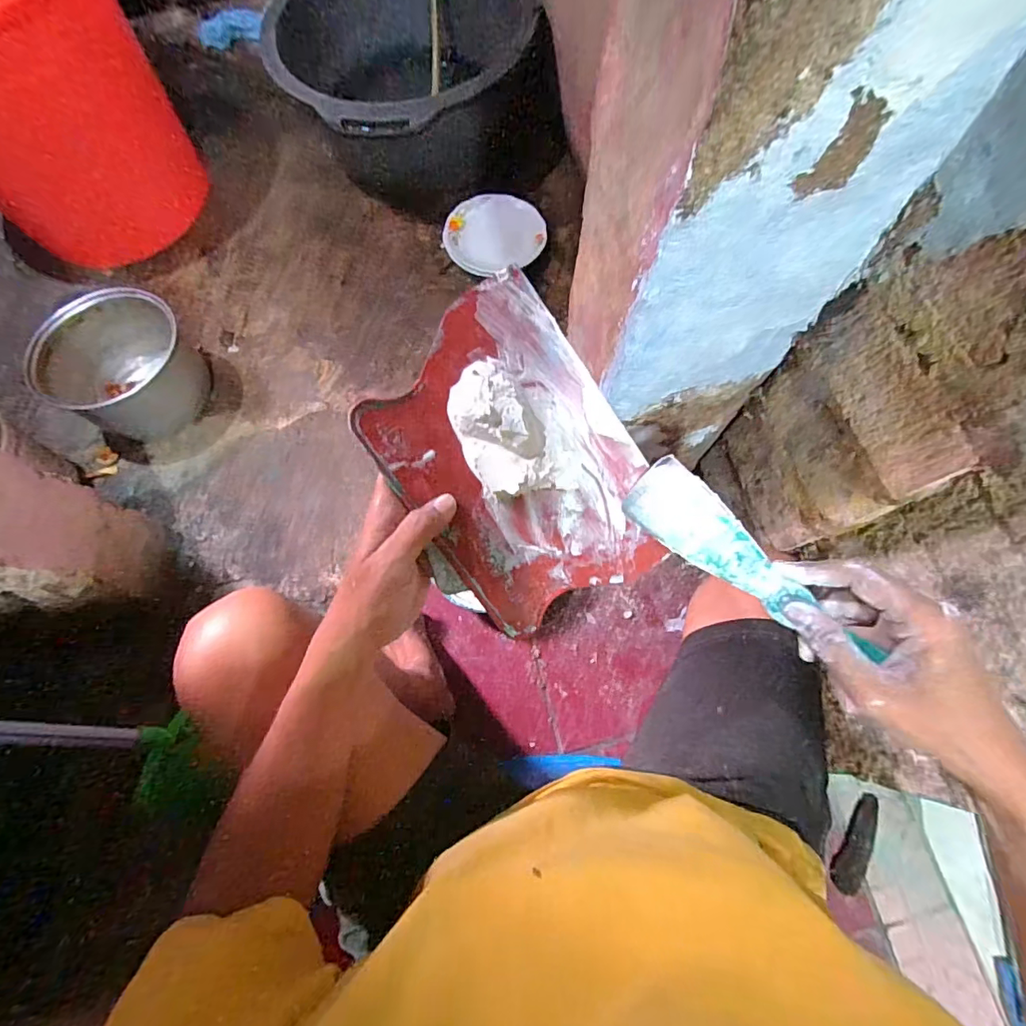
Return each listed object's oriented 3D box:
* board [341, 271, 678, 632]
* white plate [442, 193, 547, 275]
[{"bbox_3d":[0.007,-0.029,0.314,0.140,0.025,0.199,-36,100,-7],"label":"board"},{"bbox_3d":[-0.039,-0.581,1.071,0.206,0.031,0.167,7,105,-4],"label":"white plate"}]

